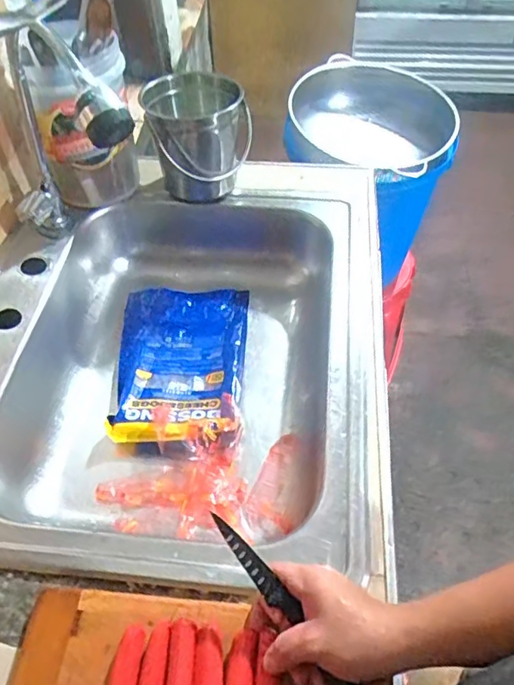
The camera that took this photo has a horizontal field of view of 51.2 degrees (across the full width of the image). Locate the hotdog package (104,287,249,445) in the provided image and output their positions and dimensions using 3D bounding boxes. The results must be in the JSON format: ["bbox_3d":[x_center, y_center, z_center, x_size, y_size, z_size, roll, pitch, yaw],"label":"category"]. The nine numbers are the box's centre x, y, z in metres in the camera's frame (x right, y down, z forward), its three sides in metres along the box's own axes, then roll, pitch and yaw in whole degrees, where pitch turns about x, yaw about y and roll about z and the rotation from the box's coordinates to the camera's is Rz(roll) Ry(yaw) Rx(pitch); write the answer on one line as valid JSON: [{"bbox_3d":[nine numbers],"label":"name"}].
[{"bbox_3d":[-0.122,0.027,0.841,0.197,0.035,0.294,1,53,3],"label":"hotdog package"}]

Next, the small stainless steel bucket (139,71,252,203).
[{"bbox_3d":[-0.089,-0.320,0.857,0.158,0.159,0.133,-4,53,-1],"label":"small stainless steel bucket"}]

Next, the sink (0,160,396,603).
[{"bbox_3d":[-0.116,0.009,0.779,0.565,0.156,0.657,3,53,5],"label":"sink"}]

